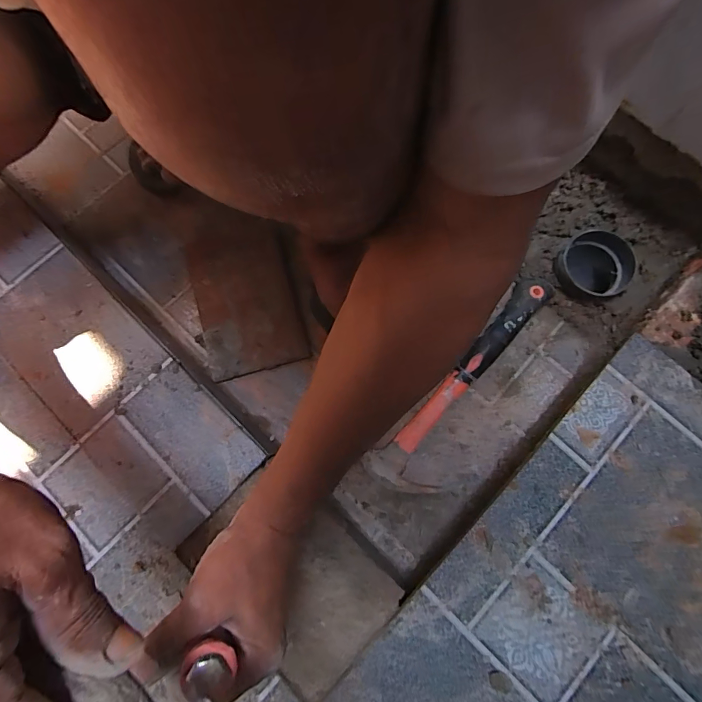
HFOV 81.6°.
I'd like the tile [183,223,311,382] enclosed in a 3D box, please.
[{"bbox_3d":[-0.143,-0.072,0.546,0.129,0.010,0.202,-16,77,-4],"label":"tile"}]

